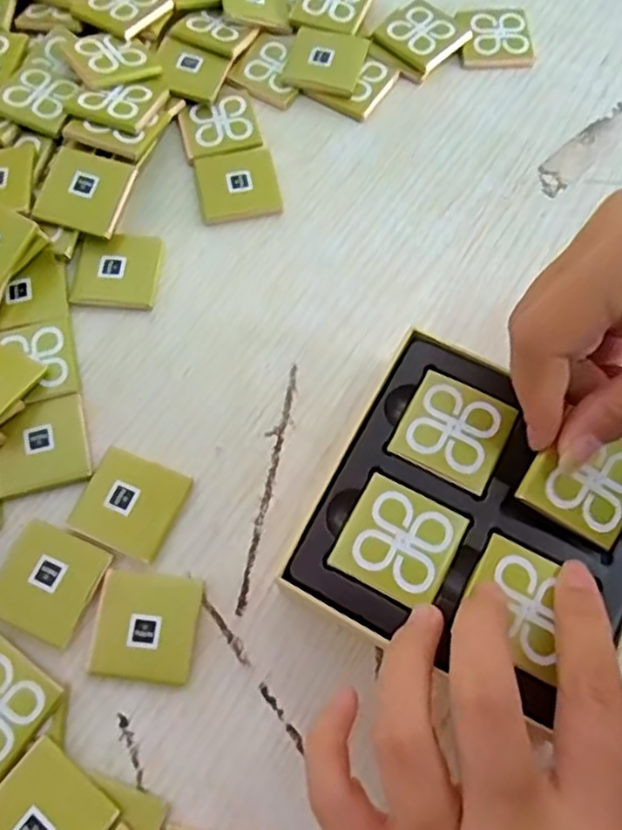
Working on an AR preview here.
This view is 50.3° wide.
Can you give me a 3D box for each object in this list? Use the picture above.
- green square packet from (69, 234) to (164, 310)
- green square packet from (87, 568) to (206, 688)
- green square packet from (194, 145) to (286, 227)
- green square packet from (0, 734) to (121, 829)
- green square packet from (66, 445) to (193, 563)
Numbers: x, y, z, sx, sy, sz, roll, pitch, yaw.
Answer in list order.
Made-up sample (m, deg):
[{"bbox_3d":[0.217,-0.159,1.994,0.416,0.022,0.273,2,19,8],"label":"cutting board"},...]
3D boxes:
[{"bbox_3d":[-0.085,-0.064,0.290,0.037,0.004,0.036,5,69,0],"label":"green square packet"},{"bbox_3d":[-0.059,0.075,0.237,0.035,0.005,0.036,7,69,1],"label":"green square packet"},{"bbox_3d":[-0.034,-0.107,0.308,0.036,0.004,0.037,-12,70,-6],"label":"green square packet"},{"bbox_3d":[-0.087,0.129,0.210,0.037,0.004,0.035,37,73,12],"label":"green square packet"},{"bbox_3d":[-0.069,0.033,0.254,0.037,0.004,0.035,22,70,7],"label":"green square packet"}]

